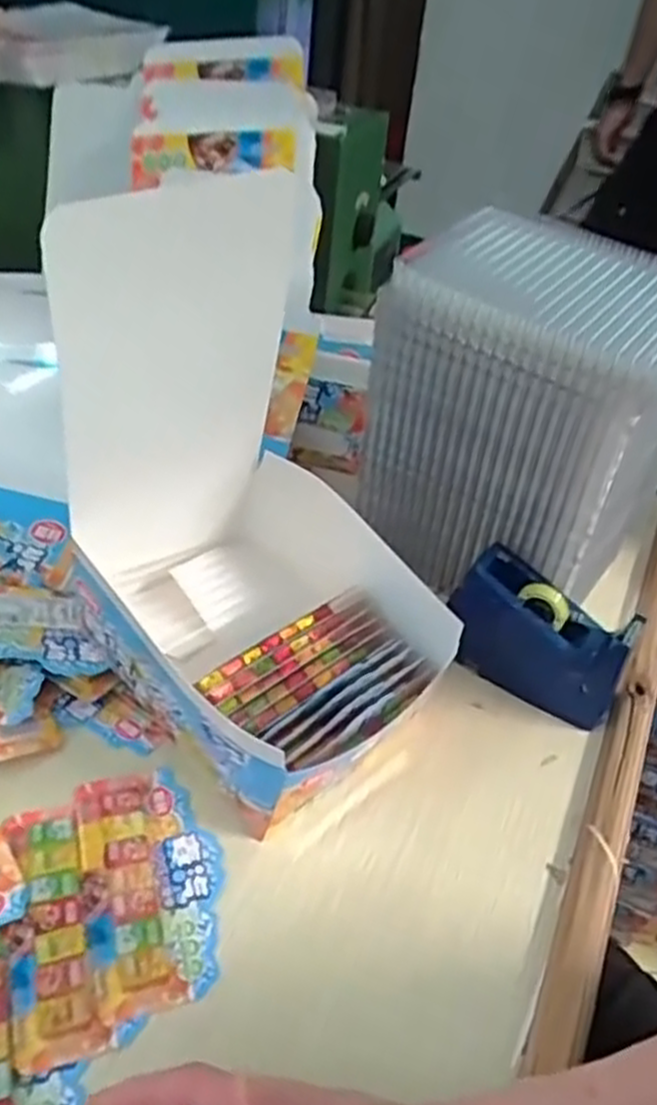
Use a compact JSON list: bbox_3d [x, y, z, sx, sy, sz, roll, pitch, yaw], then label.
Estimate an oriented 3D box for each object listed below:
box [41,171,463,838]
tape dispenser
[{"bbox_3d":[-0.036,-0.037,0.475,0.163,0.303,0.210,-25,49,-33],"label":"box"},{"bbox_3d":[0.155,0.060,0.592,0.129,0.083,0.048,24,43,19],"label":"tape dispenser"}]

